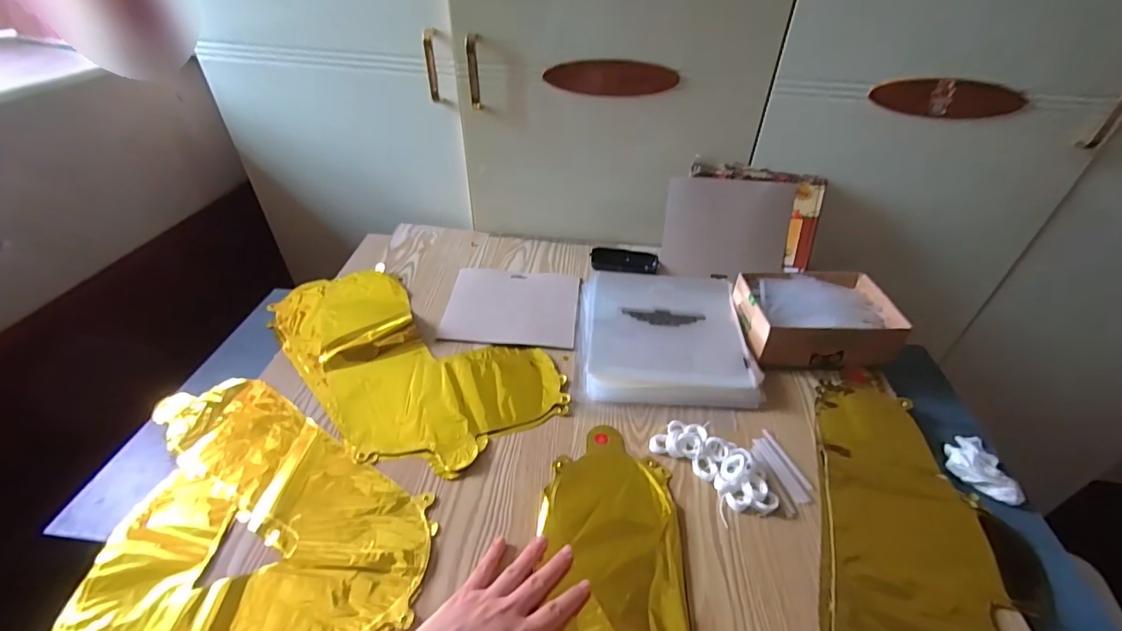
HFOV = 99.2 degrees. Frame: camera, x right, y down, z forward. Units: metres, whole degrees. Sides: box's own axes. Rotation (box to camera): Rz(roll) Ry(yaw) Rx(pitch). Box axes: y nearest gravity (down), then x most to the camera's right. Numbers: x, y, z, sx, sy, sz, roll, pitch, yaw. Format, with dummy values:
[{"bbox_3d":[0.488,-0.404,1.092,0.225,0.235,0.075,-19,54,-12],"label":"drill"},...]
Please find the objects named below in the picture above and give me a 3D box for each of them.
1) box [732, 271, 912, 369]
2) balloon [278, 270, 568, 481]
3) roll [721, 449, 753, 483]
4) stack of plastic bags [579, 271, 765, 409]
[{"bbox_3d":[0.336,0.004,0.646,0.182,0.069,0.146,2,40,0],"label":"box"},{"bbox_3d":[-0.205,0.039,0.632,0.241,0.019,0.404,-30,49,-32],"label":"balloon"},{"bbox_3d":[0.183,0.158,0.500,0.026,0.019,0.039,30,47,29],"label":"roll"},{"bbox_3d":[0.138,0.023,0.653,0.218,0.035,0.228,2,40,0],"label":"stack of plastic bags"}]

